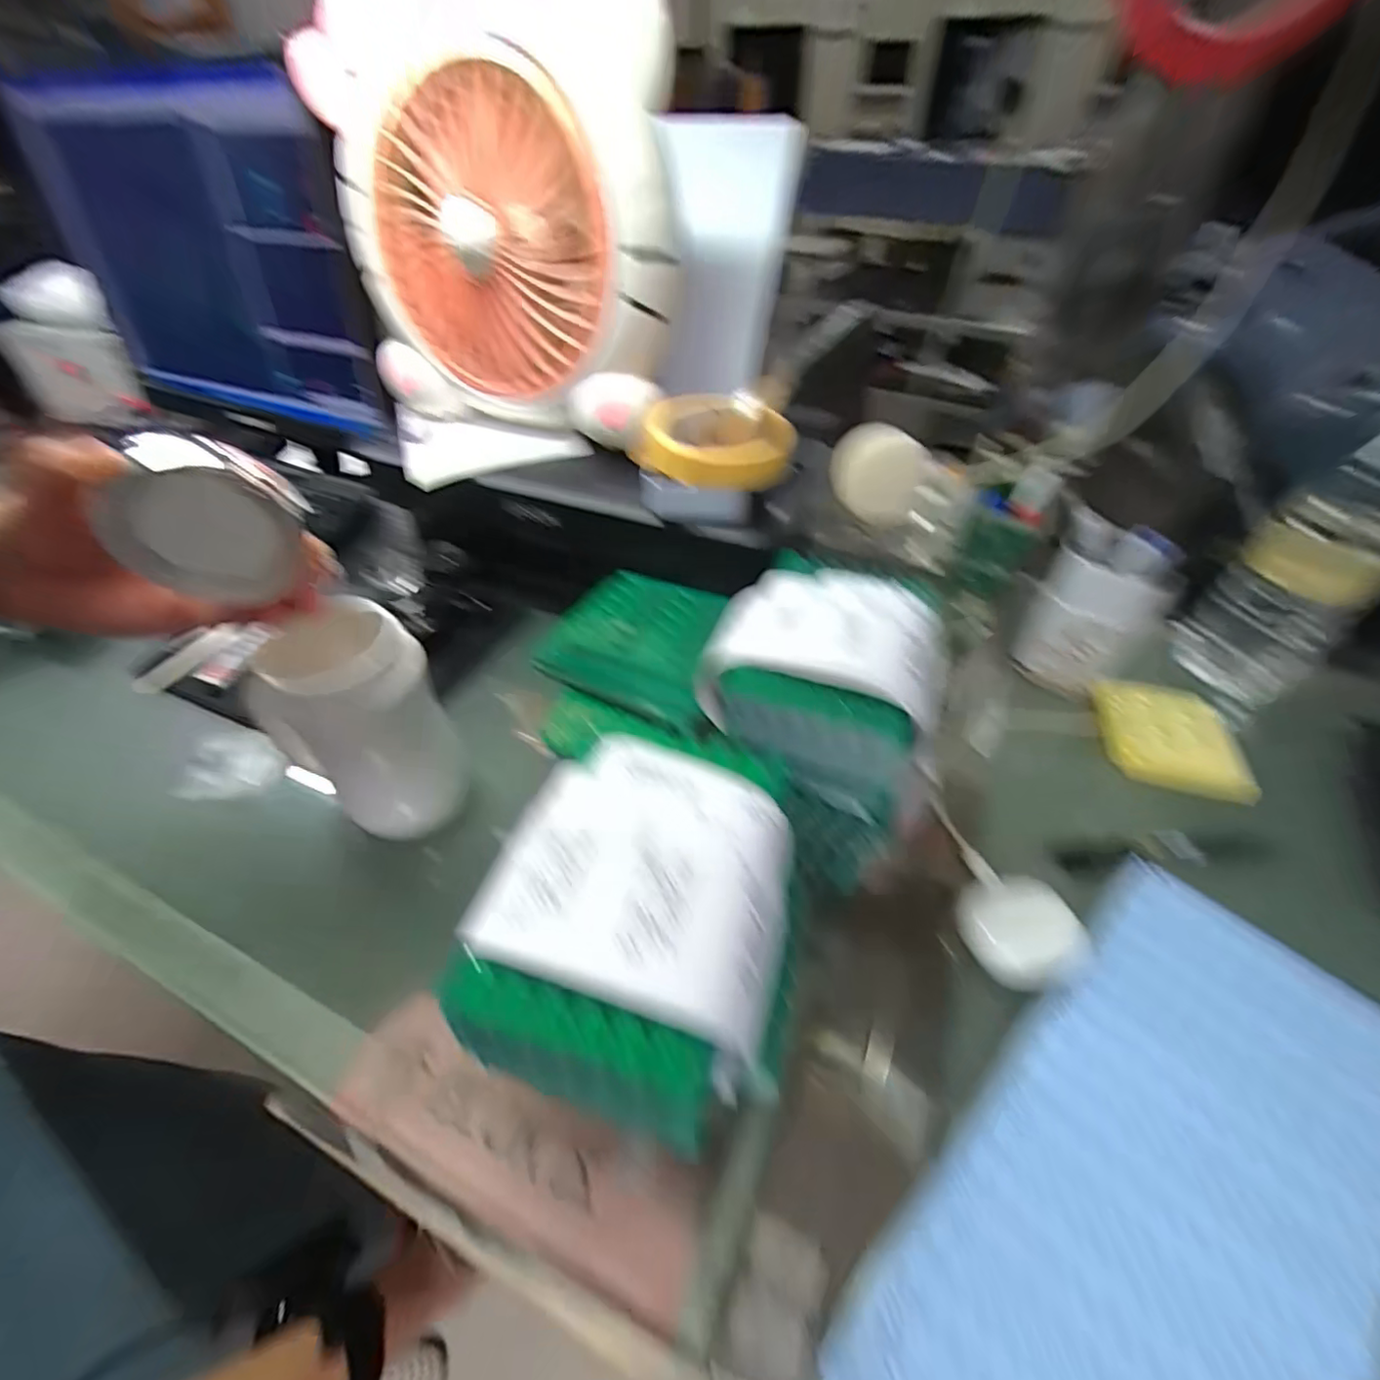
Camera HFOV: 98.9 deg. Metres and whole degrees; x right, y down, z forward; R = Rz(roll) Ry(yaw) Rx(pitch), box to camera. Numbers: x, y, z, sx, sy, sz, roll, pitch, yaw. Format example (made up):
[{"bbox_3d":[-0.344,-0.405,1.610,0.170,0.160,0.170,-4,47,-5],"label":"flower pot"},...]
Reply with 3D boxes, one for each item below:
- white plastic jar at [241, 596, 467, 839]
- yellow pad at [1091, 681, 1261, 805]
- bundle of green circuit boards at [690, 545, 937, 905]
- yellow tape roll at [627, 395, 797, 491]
[{"bbox_3d":[-0.194,0.017,0.348,0.088,0.132,0.078,36,56,29],"label":"white plastic jar"},{"bbox_3d":[0.341,0.032,0.423,0.089,0.017,0.090,8,47,7],"label":"yellow pad"},{"bbox_3d":[0.070,0.003,0.342,0.119,0.108,0.139,16,48,14],"label":"bundle of green circuit boards"},{"bbox_3d":[0.016,-0.178,0.419,0.108,0.033,0.108,0,46,0],"label":"yellow tape roll"}]

